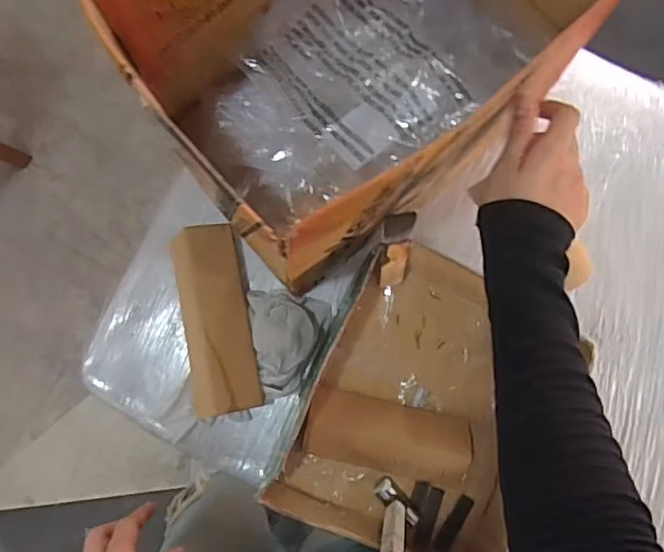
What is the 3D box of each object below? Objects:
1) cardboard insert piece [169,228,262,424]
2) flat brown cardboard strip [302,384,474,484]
[{"bbox_3d":[-0.111,0.040,0.558,0.064,0.033,0.175,-9,80,-5],"label":"cardboard insert piece"},{"bbox_3d":[0.054,0.151,0.551,0.153,0.037,0.060,13,79,-1],"label":"flat brown cardboard strip"}]

